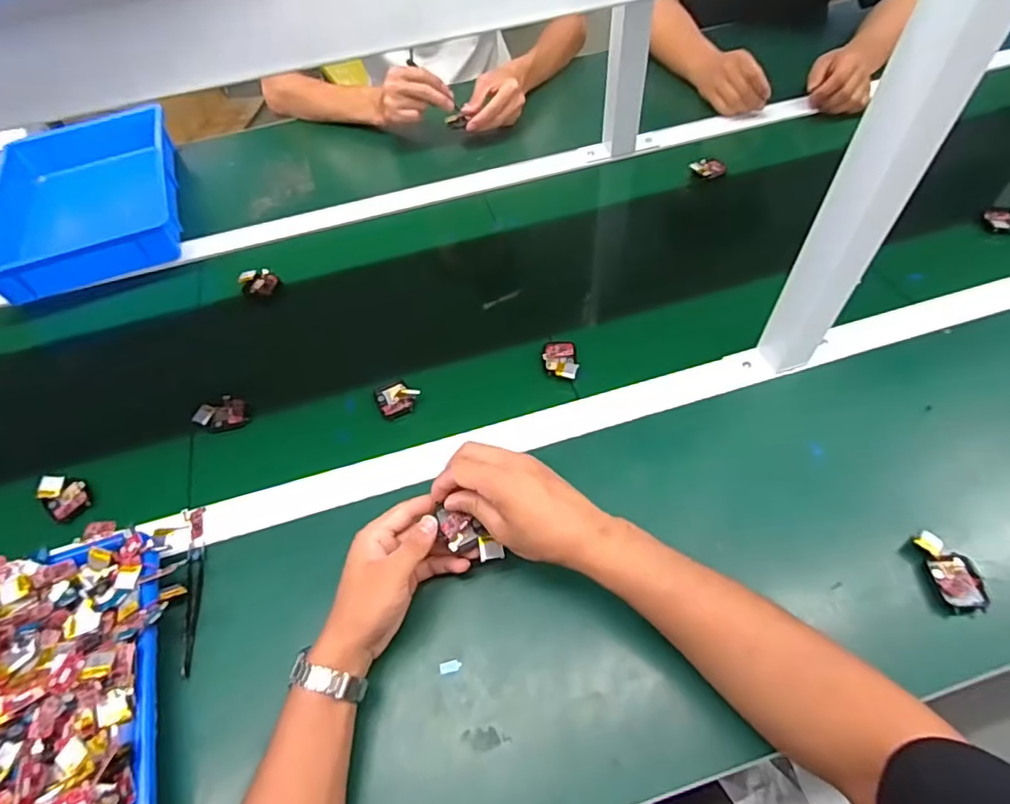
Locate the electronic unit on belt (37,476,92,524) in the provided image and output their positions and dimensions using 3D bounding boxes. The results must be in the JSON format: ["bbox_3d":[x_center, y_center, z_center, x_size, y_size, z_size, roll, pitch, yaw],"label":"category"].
[{"bbox_3d":[-0.447,0.093,0.559,0.050,0.021,0.034,37,65,25],"label":"electronic unit on belt"}]

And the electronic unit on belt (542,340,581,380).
[{"bbox_3d":[0.062,-0.048,0.616,0.036,0.012,0.060,-8,55,-1],"label":"electronic unit on belt"}]

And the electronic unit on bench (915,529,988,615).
[{"bbox_3d":[0.371,0.142,0.462,0.035,0.016,0.064,-5,55,1],"label":"electronic unit on bench"}]

